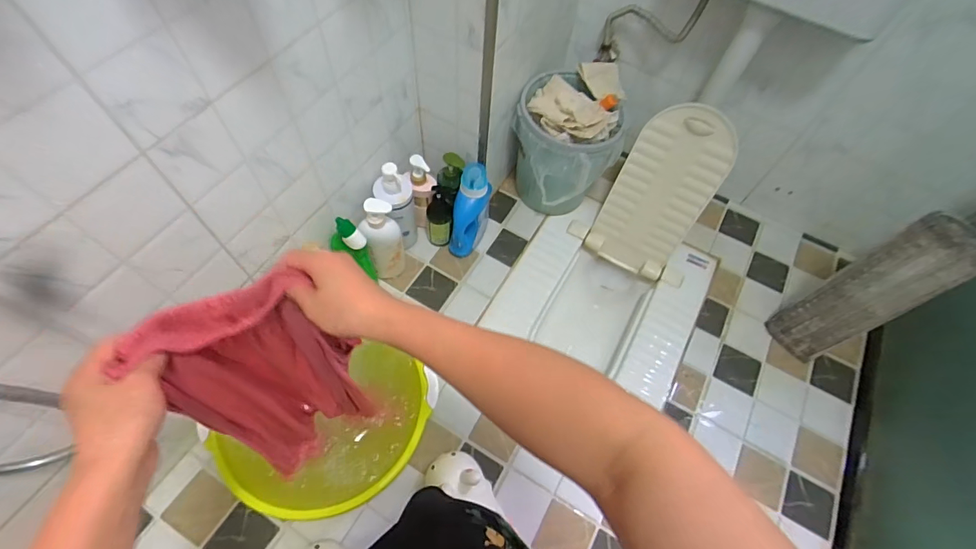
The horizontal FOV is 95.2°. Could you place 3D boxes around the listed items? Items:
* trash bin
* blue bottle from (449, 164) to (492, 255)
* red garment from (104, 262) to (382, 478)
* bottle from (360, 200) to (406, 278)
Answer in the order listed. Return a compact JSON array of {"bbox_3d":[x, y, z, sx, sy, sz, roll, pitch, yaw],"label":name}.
[{"bbox_3d":[0.177,-0.319,1.087,0.232,0.264,0.270,8,61,1],"label":"trash bin"},{"bbox_3d":[-0.044,-0.138,1.027,0.066,0.230,0.112,21,62,8],"label":"blue bottle"},{"bbox_3d":[-0.260,0.147,0.577,0.175,0.454,0.053,-25,61,-21],"label":"red garment"},{"bbox_3d":[-0.221,-0.058,0.965,0.075,0.279,0.055,-16,63,-12],"label":"bottle"}]

